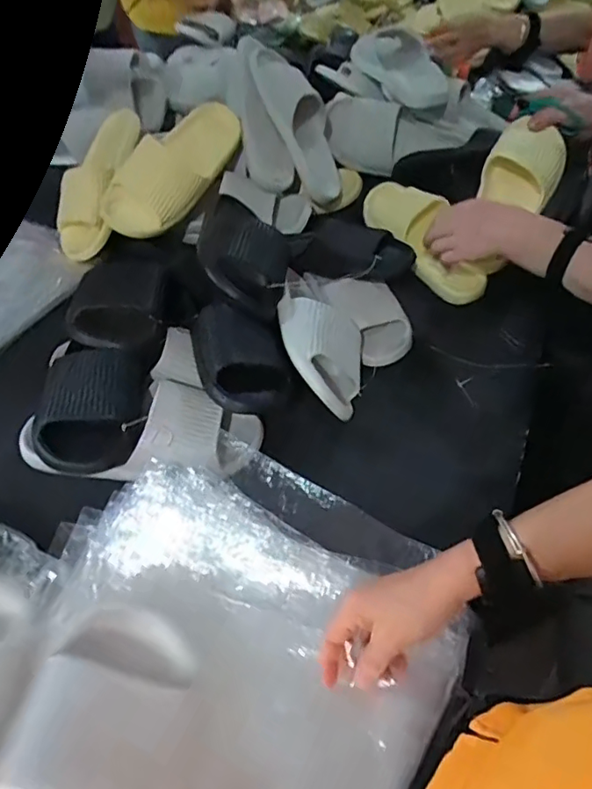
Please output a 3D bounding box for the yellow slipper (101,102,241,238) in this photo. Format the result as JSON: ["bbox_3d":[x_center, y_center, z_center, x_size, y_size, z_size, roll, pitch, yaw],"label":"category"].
[{"bbox_3d":[-0.189,-0.362,0.874,0.121,0.063,0.277,44,68,-14],"label":"yellow slipper"}]

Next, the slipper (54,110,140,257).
[{"bbox_3d":[-0.331,-0.349,0.885,0.127,0.069,0.270,11,75,8],"label":"slipper"}]

